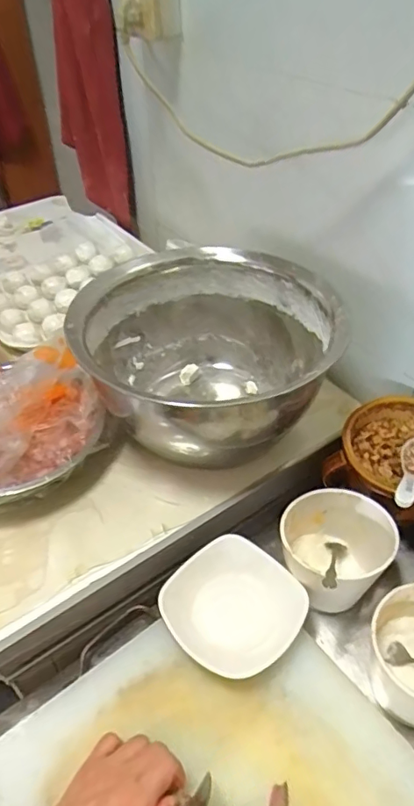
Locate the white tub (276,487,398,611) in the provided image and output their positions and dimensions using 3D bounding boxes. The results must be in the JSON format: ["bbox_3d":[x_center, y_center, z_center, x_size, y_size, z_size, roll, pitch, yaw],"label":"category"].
[{"bbox_3d":[0.138,0.157,0.585,0.115,0.091,0.124,0,42,0],"label":"white tub"}]

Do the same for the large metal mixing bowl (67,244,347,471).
[{"bbox_3d":[0.006,-0.057,0.668,0.289,0.162,0.273,0,42,0],"label":"large metal mixing bowl"}]

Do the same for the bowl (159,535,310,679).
[{"bbox_3d":[0.025,0.205,0.540,0.129,0.038,0.121,31,51,30],"label":"bowl"}]

